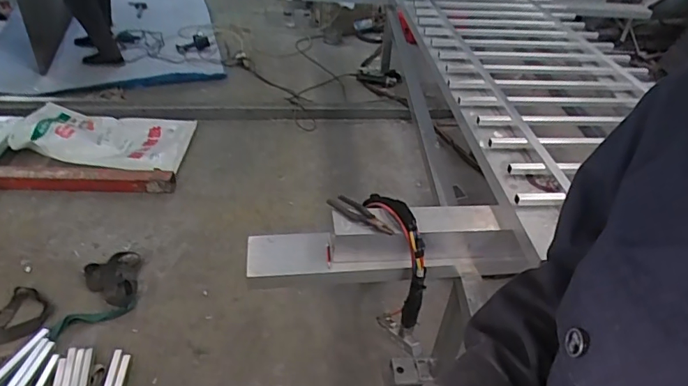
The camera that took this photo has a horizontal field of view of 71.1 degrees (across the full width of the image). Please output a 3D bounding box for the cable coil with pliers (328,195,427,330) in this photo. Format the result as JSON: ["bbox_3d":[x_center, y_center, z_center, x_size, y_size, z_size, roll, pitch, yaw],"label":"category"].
[{"bbox_3d":[0.082,0.192,1.306,0.189,0.323,0.280,-9,40,-15],"label":"cable coil with pliers"}]

